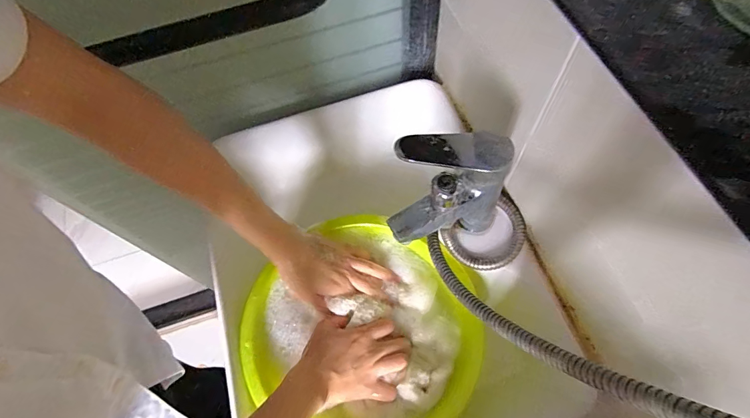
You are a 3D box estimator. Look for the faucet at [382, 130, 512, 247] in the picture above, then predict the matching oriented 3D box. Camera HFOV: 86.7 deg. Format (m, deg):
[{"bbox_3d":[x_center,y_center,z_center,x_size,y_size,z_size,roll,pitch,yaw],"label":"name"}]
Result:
[{"bbox_3d":[0.068,-0.016,0.408,0.121,0.150,0.073,-18,68,-6],"label":"faucet"}]

